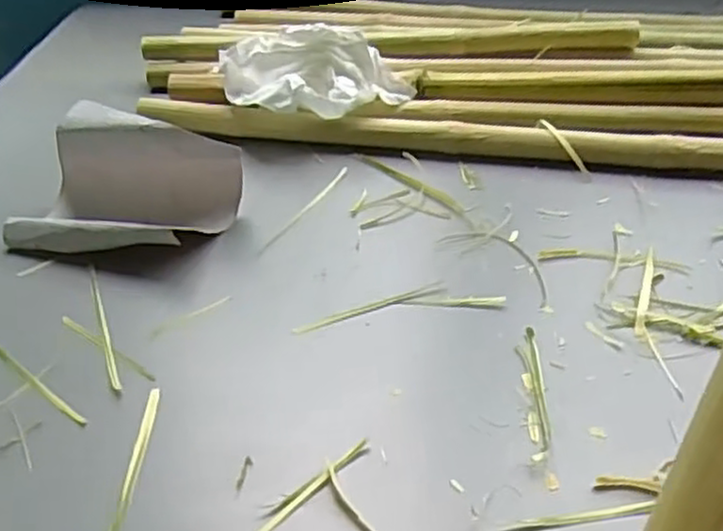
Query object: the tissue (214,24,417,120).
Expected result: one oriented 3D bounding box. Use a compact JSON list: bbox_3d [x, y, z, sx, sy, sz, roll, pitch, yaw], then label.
[{"bbox_3d":[-0.030,-0.124,0.493,0.123,0.053,0.054,-7,40,-6],"label":"tissue"}]

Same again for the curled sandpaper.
[{"bbox_3d":[-0.137,-0.045,0.420,0.116,0.057,0.073,9,41,14],"label":"curled sandpaper"}]

